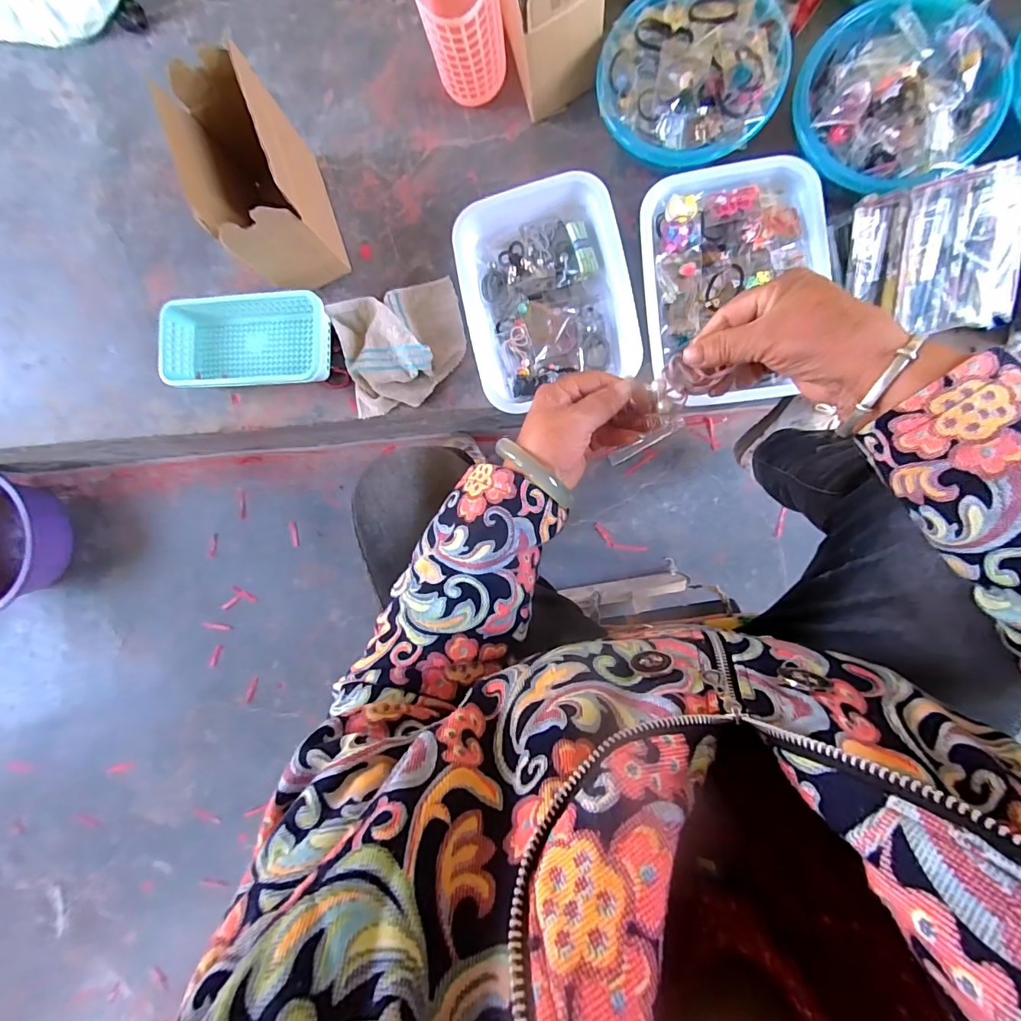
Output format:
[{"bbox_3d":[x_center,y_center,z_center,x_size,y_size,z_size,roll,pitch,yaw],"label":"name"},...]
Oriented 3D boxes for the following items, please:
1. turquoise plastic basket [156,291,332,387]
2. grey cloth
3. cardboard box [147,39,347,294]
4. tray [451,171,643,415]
[{"bbox_3d":[-0.396,-0.256,0.677,0.254,0.062,0.139,2,88,7],"label":"turquoise plastic basket"},{"bbox_3d":[-0.163,-0.248,0.654,0.184,0.046,0.172,-14,86,7],"label":"grey cloth"},{"bbox_3d":[-0.325,-0.428,0.596,0.111,0.174,0.218,-19,85,6],"label":"cardboard box"},{"bbox_3d":[0.047,-0.291,0.612,0.215,0.063,0.283,-14,86,6],"label":"tray"}]

